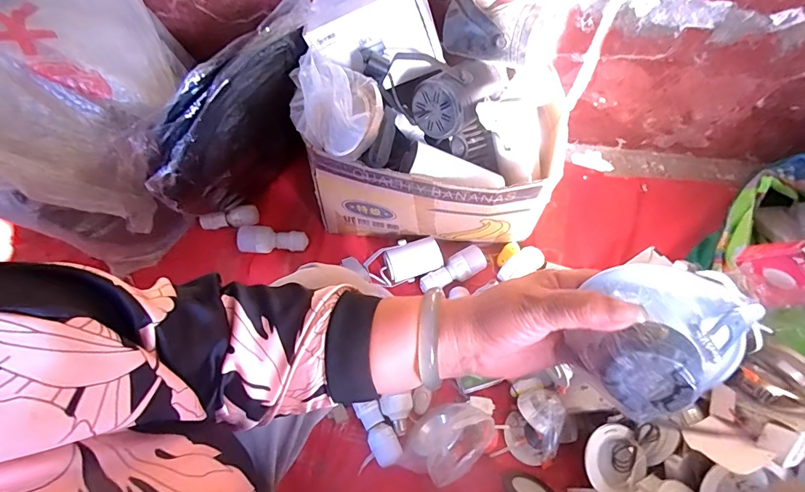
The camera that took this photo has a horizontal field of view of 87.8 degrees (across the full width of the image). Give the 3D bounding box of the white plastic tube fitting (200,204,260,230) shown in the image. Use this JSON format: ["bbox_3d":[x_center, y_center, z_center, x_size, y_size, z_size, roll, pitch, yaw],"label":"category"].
[{"bbox_3d":[-0.394,-0.059,0.952,0.131,0.047,0.046,-13,64,-5],"label":"white plastic tube fitting"}]

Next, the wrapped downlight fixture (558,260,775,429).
[{"bbox_3d":[0.161,0.060,0.264,0.086,0.070,0.084,0,64,1],"label":"wrapped downlight fixture"}]

